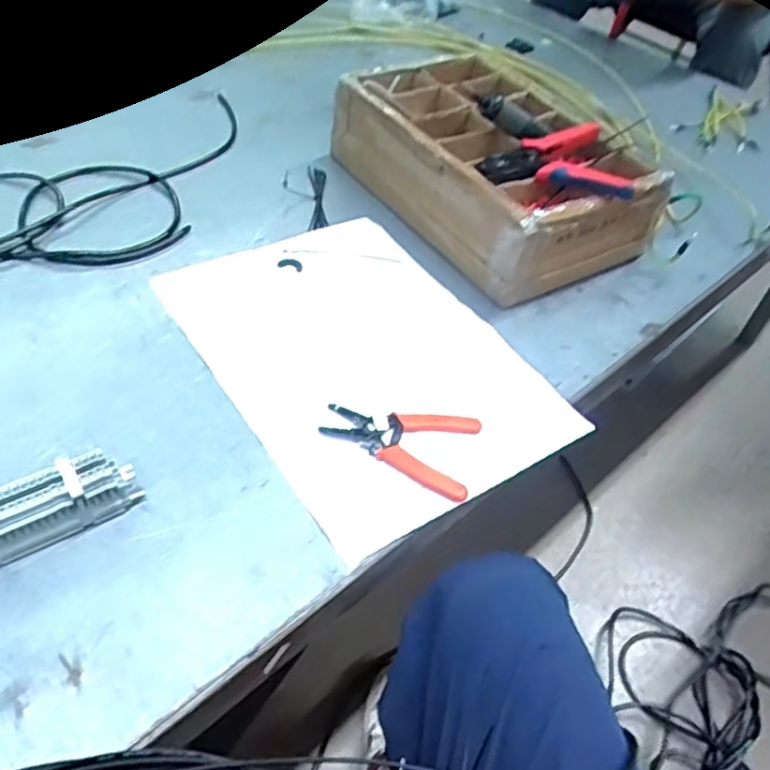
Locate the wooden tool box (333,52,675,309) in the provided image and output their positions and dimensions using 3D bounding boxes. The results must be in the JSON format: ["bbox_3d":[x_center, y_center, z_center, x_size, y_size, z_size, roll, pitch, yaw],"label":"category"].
[{"bbox_3d":[0.140,-0.298,0.945,0.255,0.129,0.406,-23,52,-26],"label":"wooden tool box"}]

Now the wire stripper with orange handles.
[{"bbox_3d":[0.015,0.049,0.672,0.143,0.015,0.098,15,46,9],"label":"wire stripper with orange handles"}]

